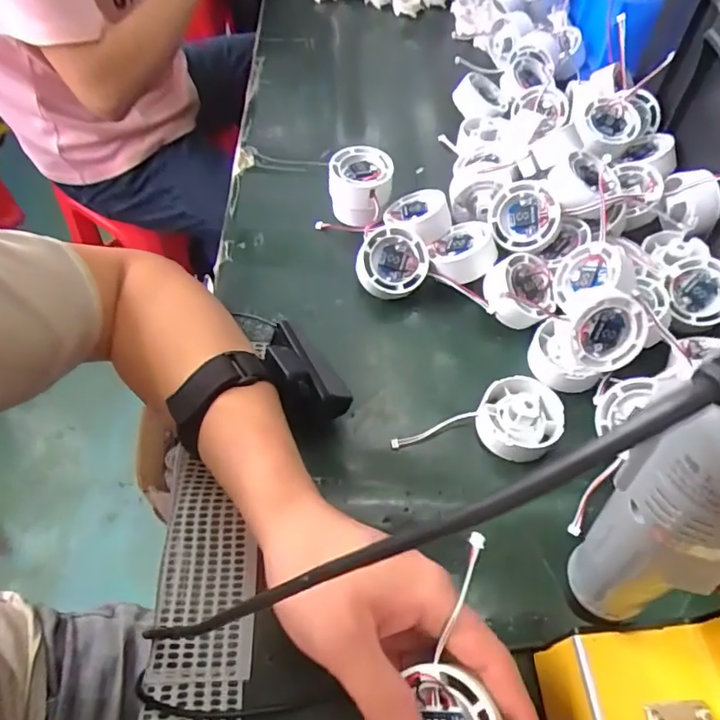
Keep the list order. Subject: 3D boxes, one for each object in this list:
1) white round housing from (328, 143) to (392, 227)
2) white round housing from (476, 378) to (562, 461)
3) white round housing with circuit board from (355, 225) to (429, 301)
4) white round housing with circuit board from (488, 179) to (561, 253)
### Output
[{"bbox_3d":[0.001,-0.150,0.490,0.054,0.052,0.054,0,56,0],"label":"white round housing"},{"bbox_3d":[0.108,0.036,0.372,0.055,0.026,0.055,0,56,0],"label":"white round housing"},{"bbox_3d":[0.025,-0.078,0.445,0.054,0.021,0.053,0,87,-4],"label":"white round housing with circuit board"},{"bbox_3d":[0.131,-0.115,0.444,0.054,0.028,0.057,1,93,18],"label":"white round housing with circuit board"}]

